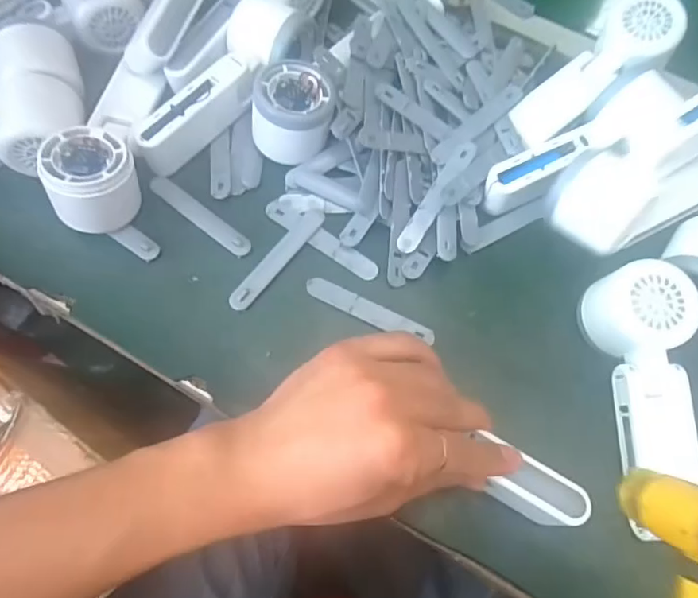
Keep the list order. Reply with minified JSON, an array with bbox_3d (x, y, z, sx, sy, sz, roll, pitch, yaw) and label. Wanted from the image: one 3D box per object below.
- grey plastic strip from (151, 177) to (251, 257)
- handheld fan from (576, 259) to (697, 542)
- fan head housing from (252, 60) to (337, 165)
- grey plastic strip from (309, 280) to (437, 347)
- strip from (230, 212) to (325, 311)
[{"bbox_3d":[-0.110,-0.062,0.398,0.092,0.004,0.016,36,70,12],"label":"grey plastic strip"},{"bbox_3d":[0.193,0.056,0.336,0.053,0.051,0.153,-4,68,-4],"label":"handheld fan"},{"bbox_3d":[-0.042,-0.136,0.401,0.062,0.048,0.060,4,67,-1],"label":"fan head housing"},{"bbox_3d":[0.014,0.009,0.374,0.094,0.006,0.014,26,68,8],"label":"grey plastic strip"},{"bbox_3d":[-0.051,-0.029,0.385,0.016,0.004,0.092,36,70,12],"label":"strip"}]

